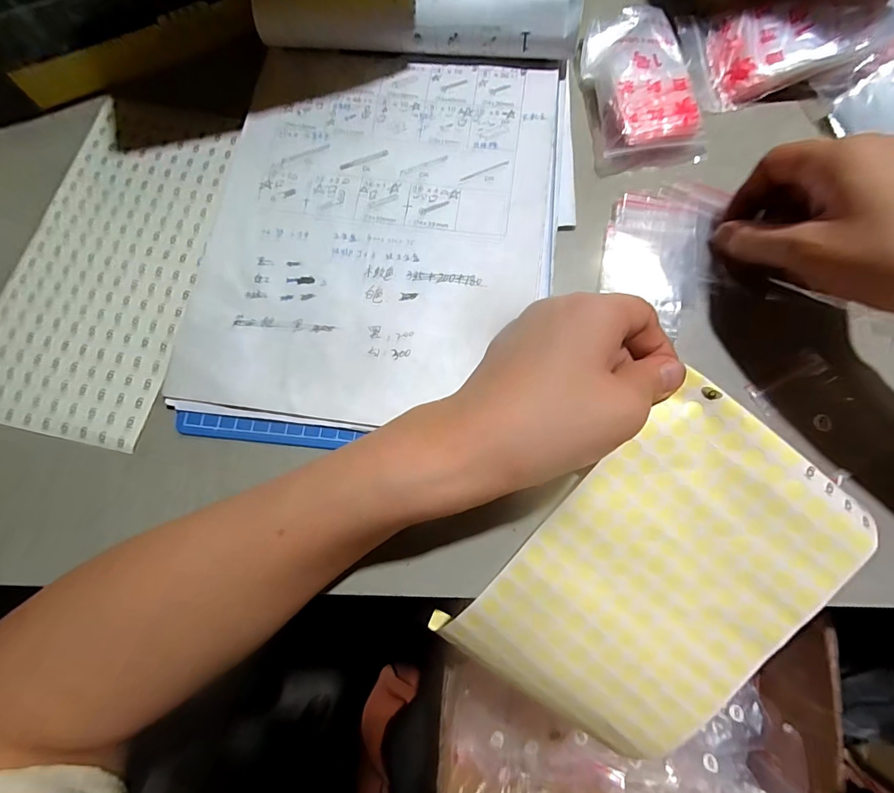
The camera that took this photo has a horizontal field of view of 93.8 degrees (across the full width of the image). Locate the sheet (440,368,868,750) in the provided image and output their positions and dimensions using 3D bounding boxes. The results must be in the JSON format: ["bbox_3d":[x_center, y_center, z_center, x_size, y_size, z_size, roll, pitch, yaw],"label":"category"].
[{"bbox_3d":[0.107,0.097,0.215,0.191,0.011,0.124,-44,85,3],"label":"sheet"}]

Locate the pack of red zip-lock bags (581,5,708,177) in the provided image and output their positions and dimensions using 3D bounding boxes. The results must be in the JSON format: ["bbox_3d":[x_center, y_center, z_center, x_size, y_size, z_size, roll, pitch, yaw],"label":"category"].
[{"bbox_3d":[0.132,-0.218,0.286,0.068,0.017,0.121,-7,77,0],"label":"pack of red zip-lock bags"}]

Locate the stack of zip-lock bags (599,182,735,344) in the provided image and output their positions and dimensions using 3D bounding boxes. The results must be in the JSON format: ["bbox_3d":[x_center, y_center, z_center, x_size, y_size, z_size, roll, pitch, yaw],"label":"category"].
[{"bbox_3d":[0.137,-0.091,0.265,0.069,0.006,0.098,10,78,3],"label":"stack of zip-lock bags"}]

